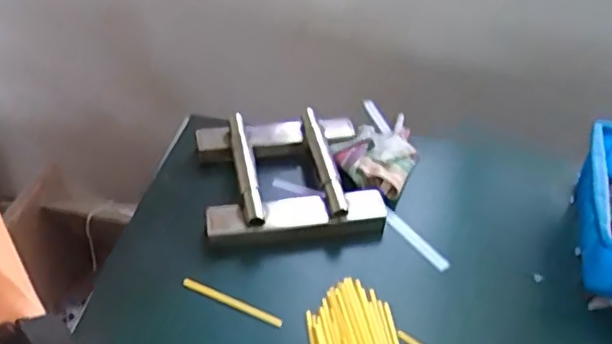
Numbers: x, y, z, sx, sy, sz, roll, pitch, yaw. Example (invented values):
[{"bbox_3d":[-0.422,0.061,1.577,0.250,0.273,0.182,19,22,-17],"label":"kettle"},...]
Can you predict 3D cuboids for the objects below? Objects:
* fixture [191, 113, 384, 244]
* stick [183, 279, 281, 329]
[{"bbox_3d":[-0.023,0.002,0.719,0.194,0.050,0.177,-6,42,-11],"label":"fixture"},{"bbox_3d":[-0.073,0.129,0.609,0.109,0.009,0.009,19,43,17],"label":"stick"}]

